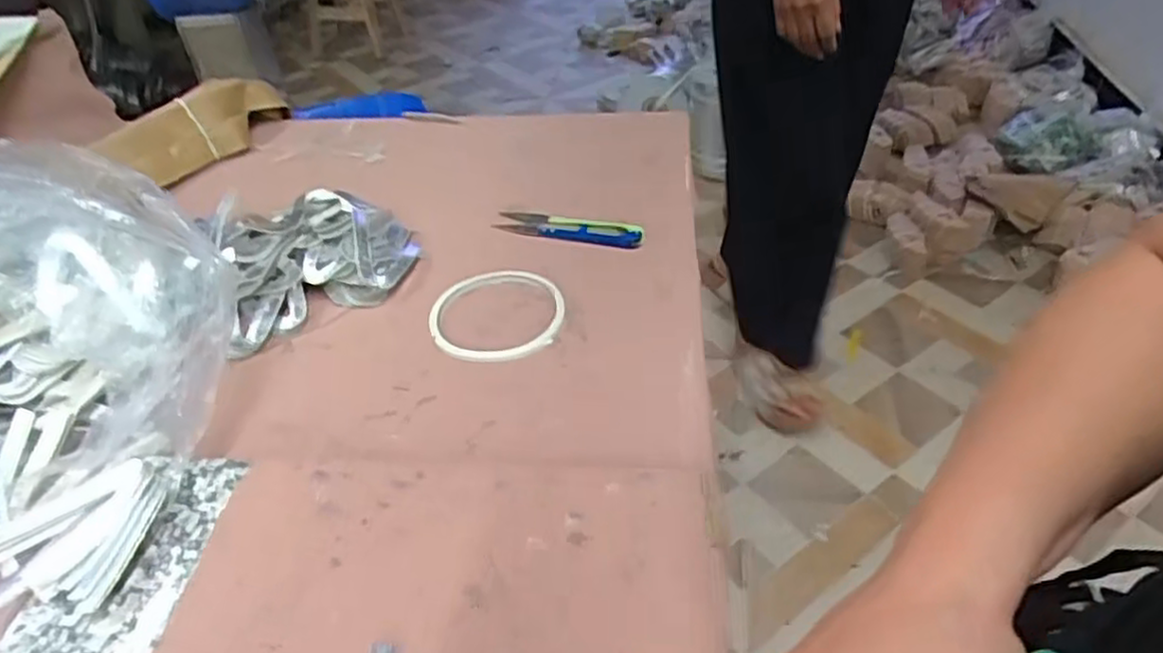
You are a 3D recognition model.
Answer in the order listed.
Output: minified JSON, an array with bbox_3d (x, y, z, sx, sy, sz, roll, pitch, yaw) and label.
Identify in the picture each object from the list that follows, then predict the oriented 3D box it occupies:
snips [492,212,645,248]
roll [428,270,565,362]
[{"bbox_3d":[-0.010,-0.078,0.570,0.117,0.013,0.027,12,42,15],"label":"snips"},{"bbox_3d":[-0.057,-0.010,0.497,0.089,0.007,0.090,-1,40,1],"label":"roll"}]

